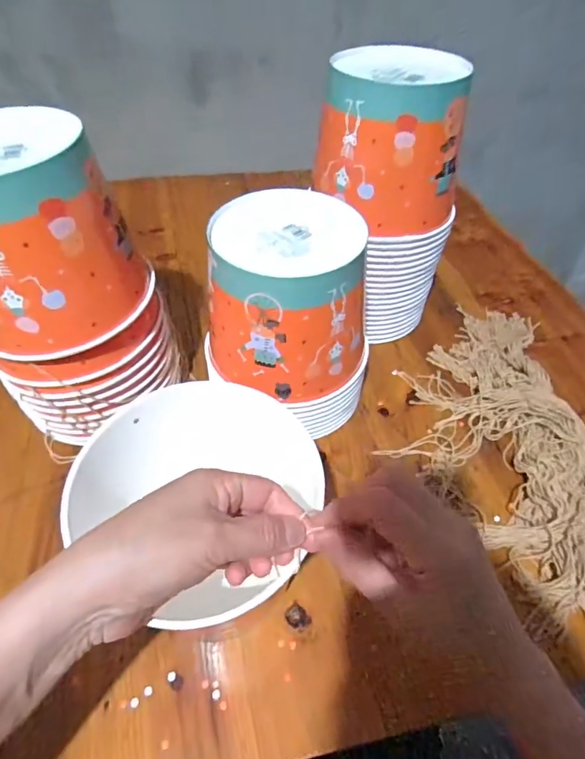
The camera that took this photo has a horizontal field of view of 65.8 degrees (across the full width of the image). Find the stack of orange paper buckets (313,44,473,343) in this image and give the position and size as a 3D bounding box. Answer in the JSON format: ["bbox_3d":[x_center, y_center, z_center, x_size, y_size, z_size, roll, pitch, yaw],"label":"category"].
[{"bbox_3d":[0.095,-0.184,0.505,0.132,0.272,0.140,-22,53,-21],"label":"stack of orange paper buckets"}]

